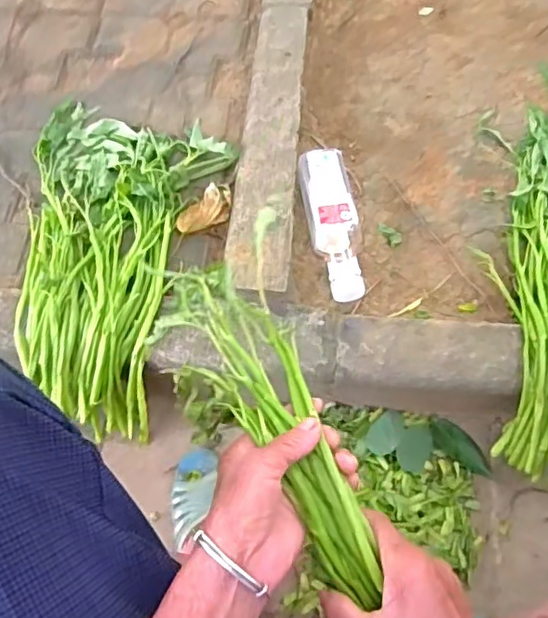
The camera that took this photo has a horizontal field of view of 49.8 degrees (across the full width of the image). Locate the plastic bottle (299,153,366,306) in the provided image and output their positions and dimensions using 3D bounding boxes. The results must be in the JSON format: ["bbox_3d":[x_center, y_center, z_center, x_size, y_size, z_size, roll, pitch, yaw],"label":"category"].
[{"bbox_3d":[0.078,-0.108,0.760,0.060,0.061,0.202,-11,77,-1],"label":"plastic bottle"}]

